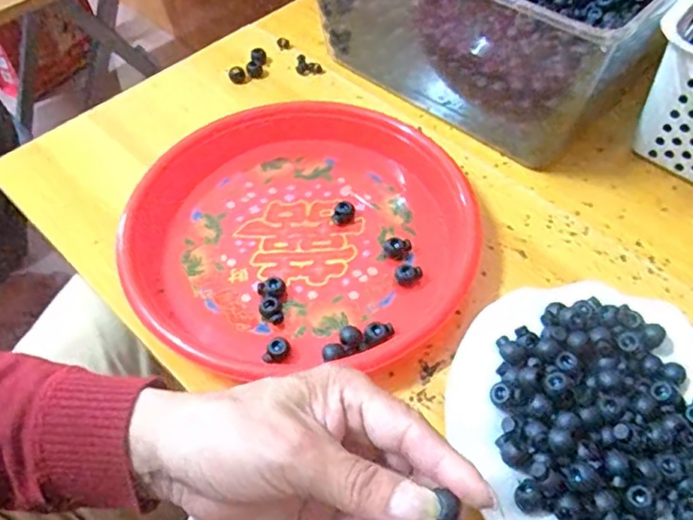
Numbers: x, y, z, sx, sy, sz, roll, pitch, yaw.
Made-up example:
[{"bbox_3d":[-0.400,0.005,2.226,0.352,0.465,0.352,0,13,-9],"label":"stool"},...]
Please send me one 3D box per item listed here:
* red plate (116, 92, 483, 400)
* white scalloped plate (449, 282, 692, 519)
[{"bbox_3d":[-0.032,-0.030,0.446,0.247,0.030,0.247,-1,54,1],"label":"red plate"},{"bbox_3d":[0.153,0.099,0.346,0.176,0.034,0.178,-1,54,1],"label":"white scalloped plate"}]

